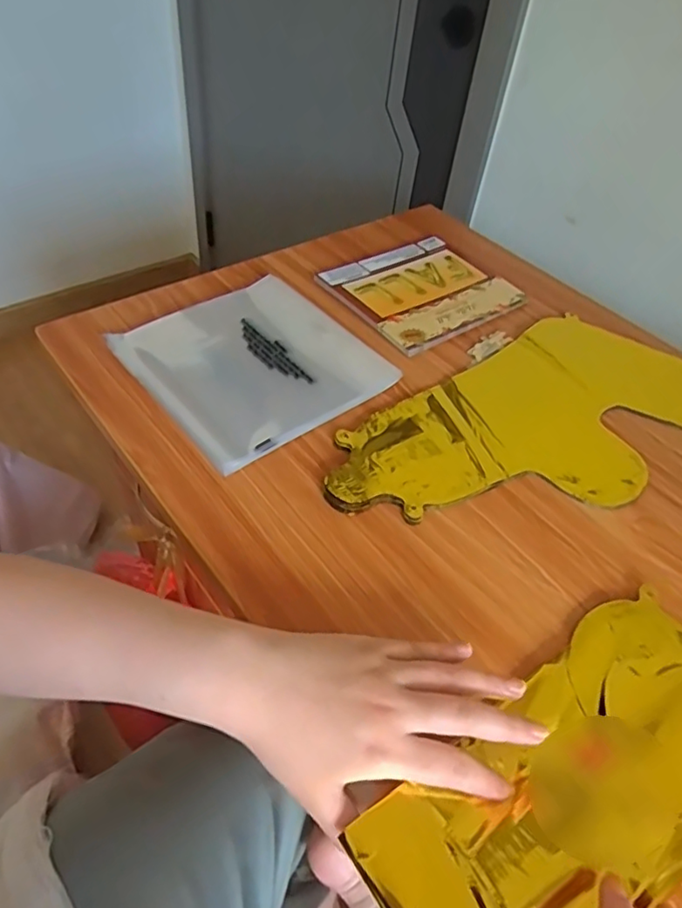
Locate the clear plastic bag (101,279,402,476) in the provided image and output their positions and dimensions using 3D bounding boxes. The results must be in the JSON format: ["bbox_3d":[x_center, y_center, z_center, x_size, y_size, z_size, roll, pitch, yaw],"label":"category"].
[{"bbox_3d":[-0.083,-0.090,0.563,0.197,0.013,0.199,-33,59,-29],"label":"clear plastic bag"}]

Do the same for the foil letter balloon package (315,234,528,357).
[{"bbox_3d":[0.093,-0.189,0.676,0.185,0.007,0.162,-28,57,-26],"label":"foil letter balloon package"}]

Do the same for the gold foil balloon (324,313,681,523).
[{"bbox_3d":[0.179,-0.027,0.541,0.405,0.008,0.195,-27,56,-26],"label":"gold foil balloon"}]

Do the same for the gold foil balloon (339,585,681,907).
[{"bbox_3d":[0.146,0.184,0.340,0.279,0.023,0.119,-25,56,-29],"label":"gold foil balloon"}]

